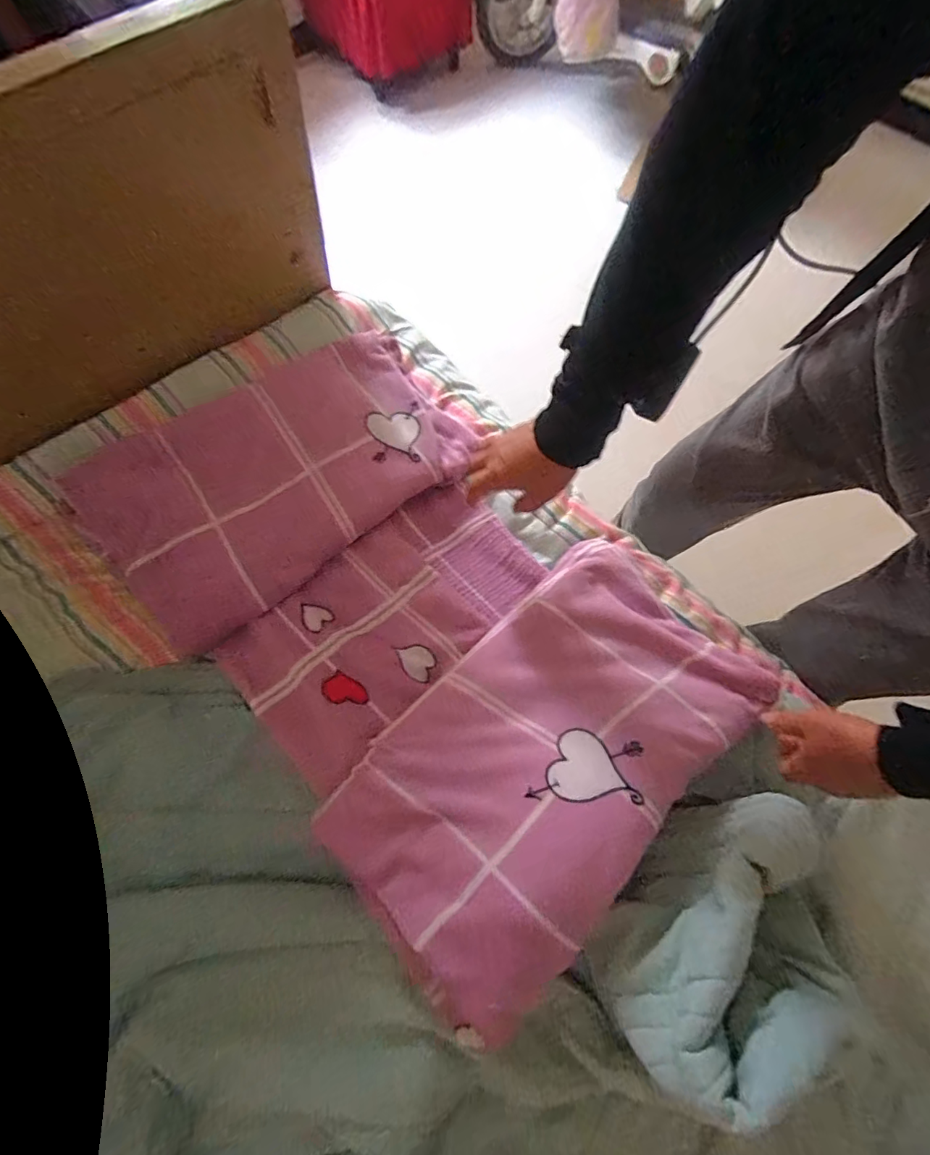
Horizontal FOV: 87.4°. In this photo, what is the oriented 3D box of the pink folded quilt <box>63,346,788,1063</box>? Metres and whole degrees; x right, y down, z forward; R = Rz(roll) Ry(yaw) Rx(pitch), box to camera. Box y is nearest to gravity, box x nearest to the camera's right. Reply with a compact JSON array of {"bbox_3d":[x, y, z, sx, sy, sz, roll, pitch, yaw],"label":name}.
[{"bbox_3d":[-0.065,0.016,0.595,0.486,0.116,0.716,-42,76,-15],"label":"pink folded quilt"}]

